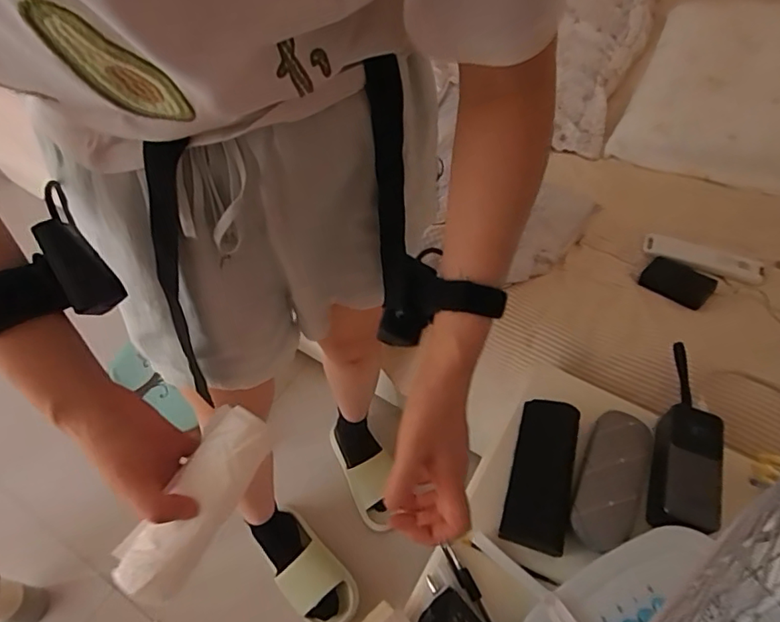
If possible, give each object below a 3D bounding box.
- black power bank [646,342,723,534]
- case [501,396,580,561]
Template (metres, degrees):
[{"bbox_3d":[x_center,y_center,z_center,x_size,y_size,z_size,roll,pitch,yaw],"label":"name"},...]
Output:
[{"bbox_3d":[0.328,0.129,0.569,0.062,0.038,0.225,15,56,14],"label":"black power bank"},{"bbox_3d":[0.167,0.176,0.567,0.064,0.020,0.165,13,56,13],"label":"case"}]

